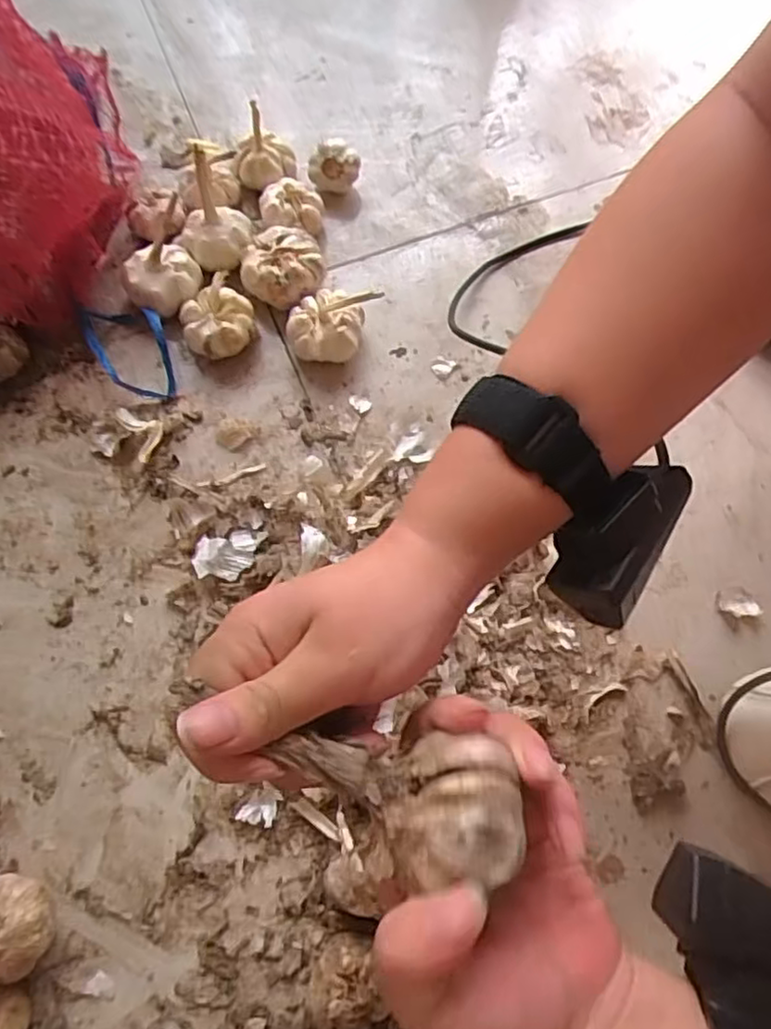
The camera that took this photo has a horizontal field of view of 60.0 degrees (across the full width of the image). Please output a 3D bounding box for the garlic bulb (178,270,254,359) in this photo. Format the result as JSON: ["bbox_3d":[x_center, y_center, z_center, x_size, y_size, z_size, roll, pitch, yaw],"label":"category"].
[{"bbox_3d":[-0.125,-0.144,0.498,0.051,0.042,0.049,-7,72,-5],"label":"garlic bulb"}]

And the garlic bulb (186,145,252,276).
[{"bbox_3d":[-0.133,-0.231,0.520,0.050,0.054,0.081,-15,73,-7],"label":"garlic bulb"}]

